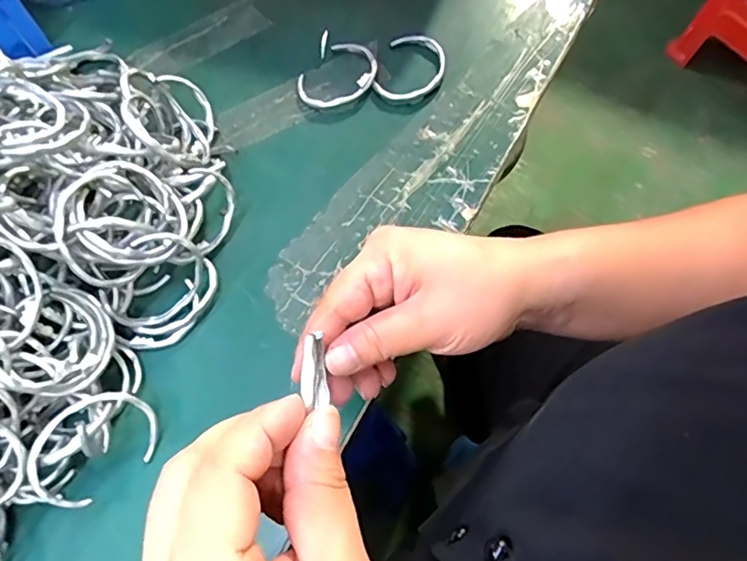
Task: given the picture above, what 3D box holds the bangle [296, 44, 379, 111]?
[{"bbox_3d":[-0.027,-0.163,0.433,0.054,0.009,0.067,41,74,18],"label":"bangle"}]

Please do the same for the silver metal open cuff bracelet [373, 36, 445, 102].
[{"bbox_3d":[0.031,-0.170,0.433,0.049,0.010,0.063,16,68,9],"label":"silver metal open cuff bracelet"}]

